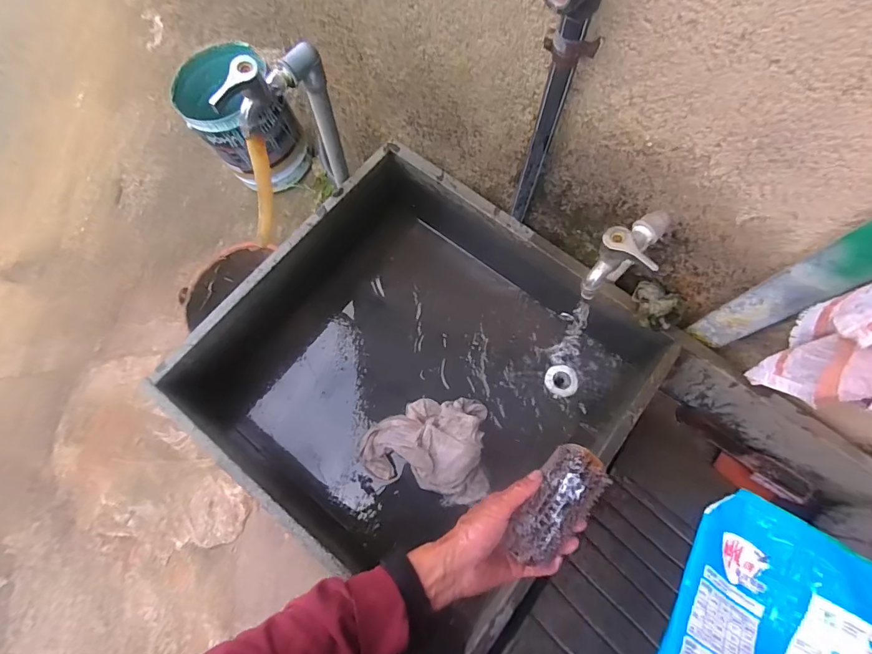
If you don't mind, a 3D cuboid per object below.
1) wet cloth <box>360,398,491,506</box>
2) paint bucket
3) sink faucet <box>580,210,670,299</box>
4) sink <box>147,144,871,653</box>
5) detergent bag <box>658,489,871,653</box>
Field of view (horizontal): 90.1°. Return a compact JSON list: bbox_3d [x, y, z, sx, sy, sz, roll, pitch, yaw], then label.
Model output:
[{"bbox_3d":[-0.018,0.201,0.712,0.201,0.077,0.163,-1,72,2],"label":"wet cloth"},{"bbox_3d":[-0.603,-0.640,1.366,0.302,0.351,0.273,16,74,7],"label":"paint bucket"},{"bbox_3d":[0.211,-0.089,0.481,0.054,0.079,0.111,28,76,10],"label":"sink faucet"},{"bbox_3d":[0.115,0.182,0.679,0.924,0.264,0.561,36,77,12],"label":"sink"},{"bbox_3d":[0.286,0.266,0.369,0.158,0.032,0.208,31,76,11],"label":"detergent bag"}]

